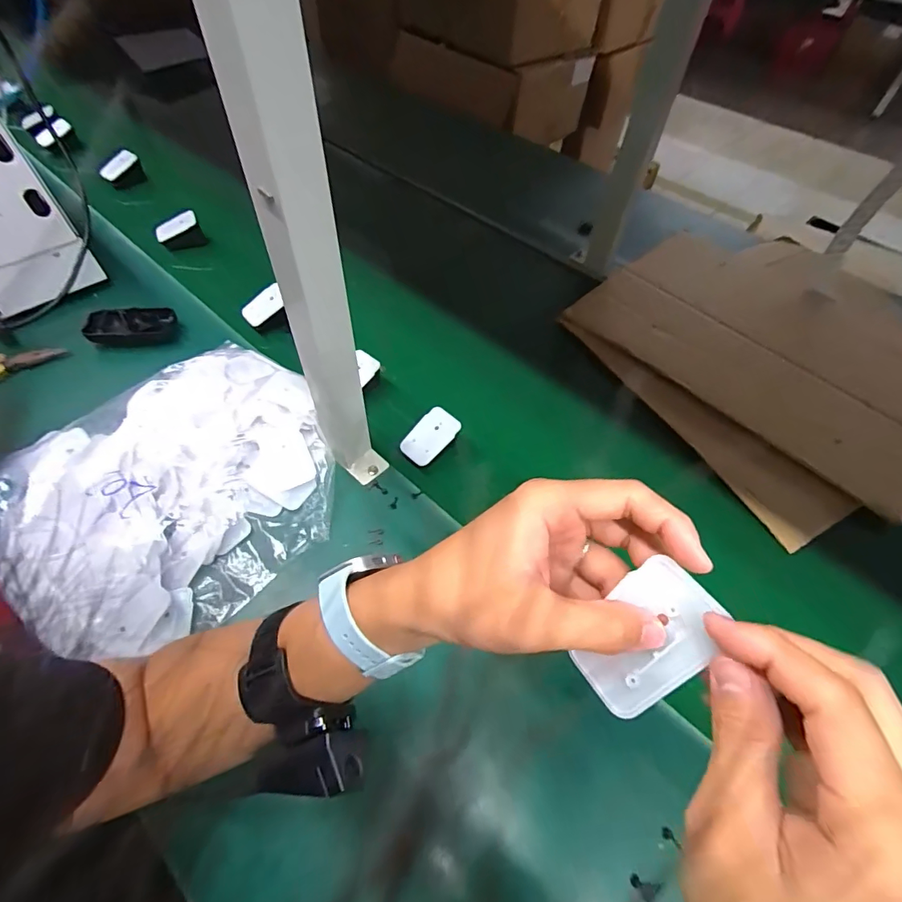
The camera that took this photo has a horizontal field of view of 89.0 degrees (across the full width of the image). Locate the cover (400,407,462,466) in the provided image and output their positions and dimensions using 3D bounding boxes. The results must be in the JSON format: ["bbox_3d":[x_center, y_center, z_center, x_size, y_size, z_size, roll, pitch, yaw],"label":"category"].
[{"bbox_3d":[-0.024,-0.016,0.528,0.043,0.005,0.068,39,86,9],"label":"cover"}]

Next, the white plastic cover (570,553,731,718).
[{"bbox_3d":[0.086,0.084,0.204,0.043,0.004,0.067,45,101,28],"label":"white plastic cover"}]

